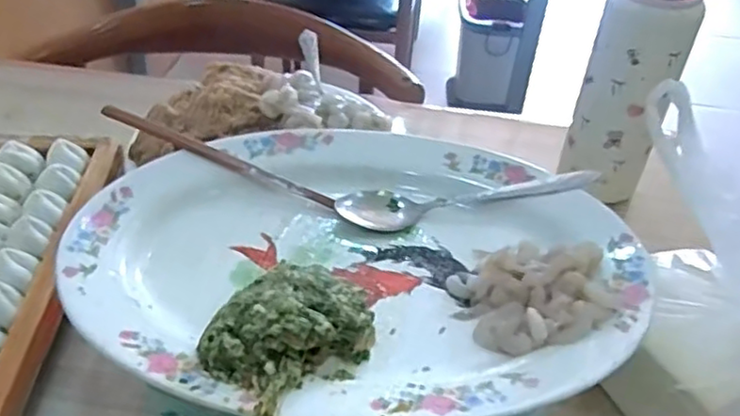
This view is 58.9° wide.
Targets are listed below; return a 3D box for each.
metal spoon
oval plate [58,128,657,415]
[{"bbox_3d":[0.067,-0.007,0.449,0.175,0.028,0.032,0,41,-4],"label":"metal spoon"},{"bbox_3d":[-0.006,0.027,0.404,0.332,0.040,0.244,2,41,-2],"label":"oval plate"}]

